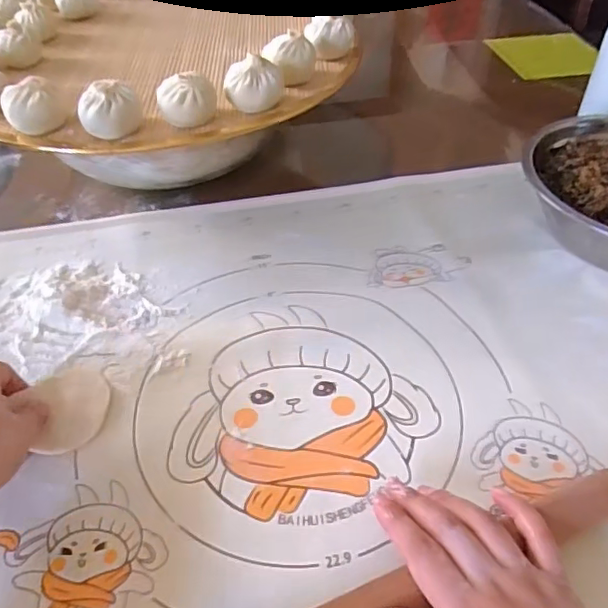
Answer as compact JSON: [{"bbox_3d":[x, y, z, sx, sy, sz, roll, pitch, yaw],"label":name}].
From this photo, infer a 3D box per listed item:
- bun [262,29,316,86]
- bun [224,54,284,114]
[{"bbox_3d":[-0.010,-0.210,0.485,0.043,0.033,0.043,-1,46,1],"label":"bun"},{"bbox_3d":[-0.041,-0.175,0.451,0.039,0.033,0.039,-1,46,1],"label":"bun"}]

